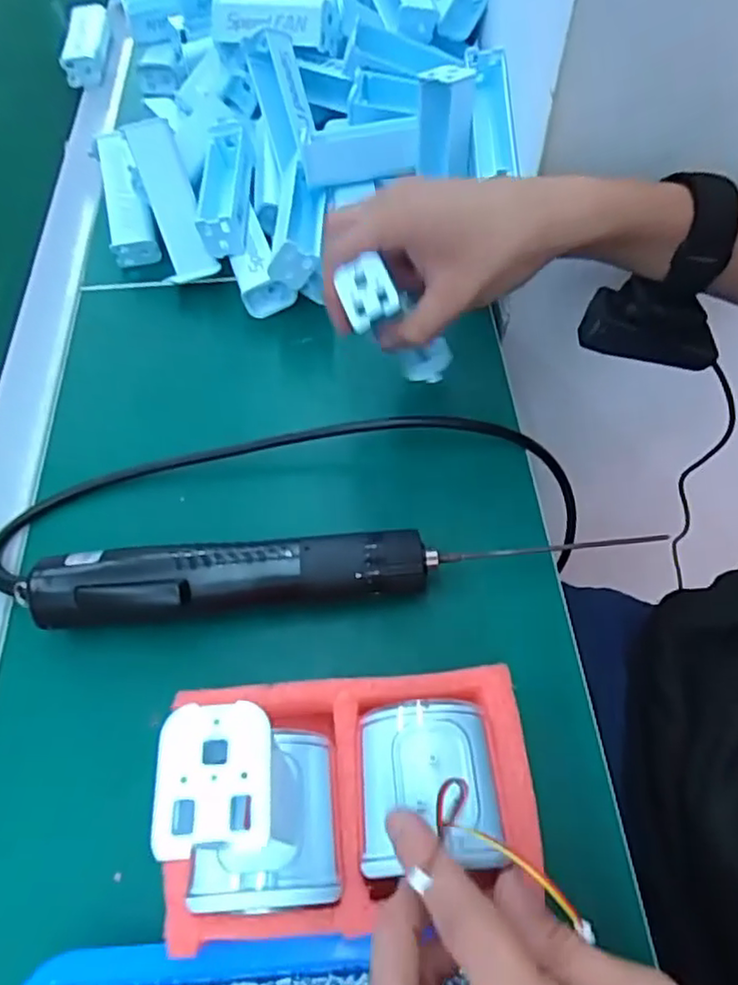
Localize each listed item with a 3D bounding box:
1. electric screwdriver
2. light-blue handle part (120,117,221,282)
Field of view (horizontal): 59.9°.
[{"bbox_3d":[-0.016,0.042,0.333,0.300,0.044,0.033,-5,59,-2],"label":"electric screwdriver"},{"bbox_3d":[-0.133,-0.195,0.431,0.032,0.099,0.023,-19,22,-10],"label":"light-blue handle part"}]

